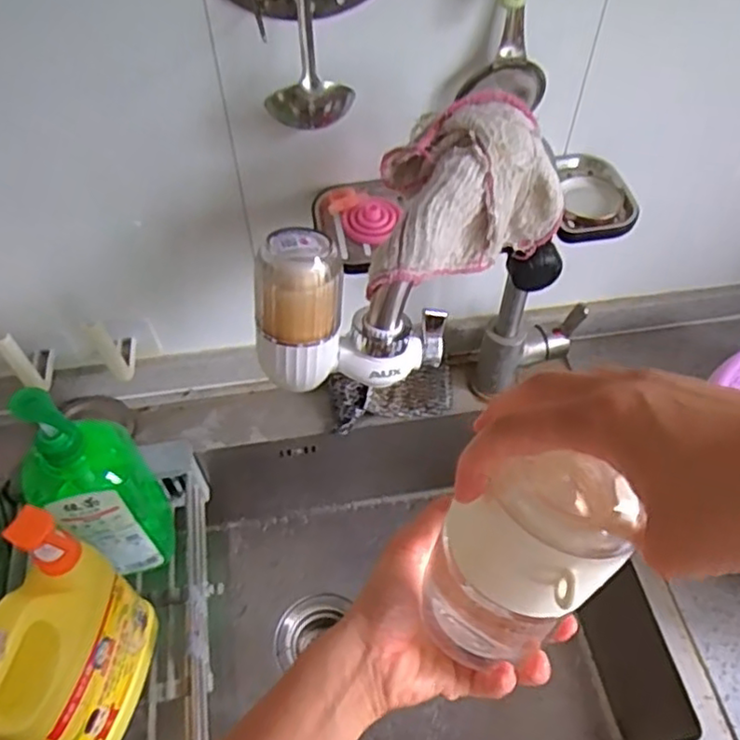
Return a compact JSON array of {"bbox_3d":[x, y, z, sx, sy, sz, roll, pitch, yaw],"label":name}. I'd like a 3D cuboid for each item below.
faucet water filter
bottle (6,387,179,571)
[{"bbox_3d":[-0.011,-0.033,0.438,0.121,0.101,0.072,9,53,7],"label":"faucet water filter"},{"bbox_3d":[-0.252,0.104,0.595,0.094,0.261,0.076,-35,60,-24],"label":"bottle"}]

